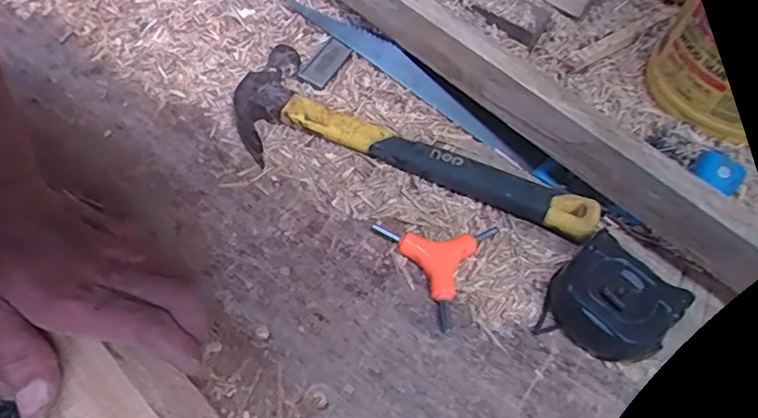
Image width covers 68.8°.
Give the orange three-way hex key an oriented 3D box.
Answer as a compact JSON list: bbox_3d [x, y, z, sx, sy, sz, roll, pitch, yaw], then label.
[{"bbox_3d":[0.059,0.032,0.434,0.084,0.018,0.095,-19,57,-24],"label":"orange three-way hex key"}]

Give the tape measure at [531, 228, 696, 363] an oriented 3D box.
[{"bbox_3d":[0.171,0.071,0.411,0.095,0.039,0.083,-34,66,-26],"label":"tape measure"}]

